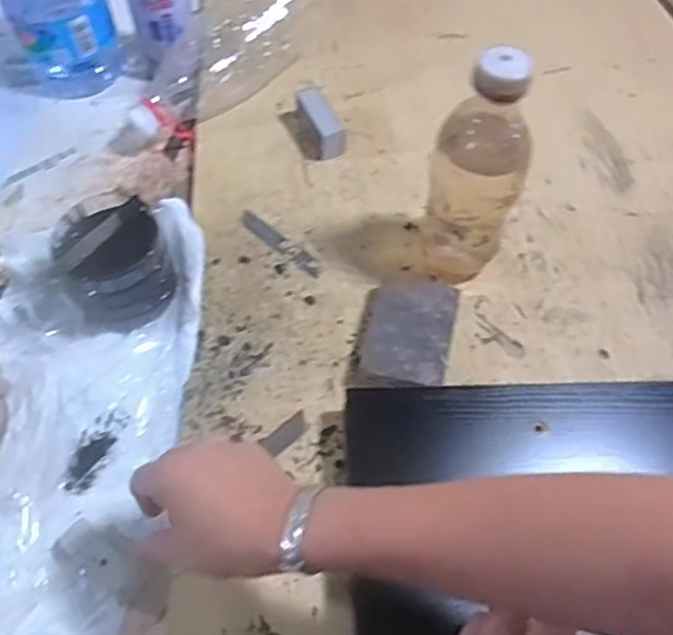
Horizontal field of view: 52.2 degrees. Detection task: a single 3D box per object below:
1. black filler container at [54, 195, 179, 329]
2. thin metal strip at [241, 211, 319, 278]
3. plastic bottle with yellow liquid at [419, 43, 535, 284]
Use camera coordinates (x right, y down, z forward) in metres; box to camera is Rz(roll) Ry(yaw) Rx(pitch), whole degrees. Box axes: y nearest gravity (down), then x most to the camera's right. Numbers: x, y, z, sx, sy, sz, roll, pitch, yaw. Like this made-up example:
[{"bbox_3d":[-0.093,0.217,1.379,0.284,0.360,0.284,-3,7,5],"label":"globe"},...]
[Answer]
[{"bbox_3d":[-0.190,-0.052,0.591,0.085,0.095,0.082,-28,63,-18],"label":"black filler container"},{"bbox_3d":[-0.054,-0.072,0.651,0.103,0.004,0.017,38,64,20],"label":"thin metal strip"},{"bbox_3d":[0.112,-0.110,0.551,0.068,0.211,0.057,16,59,8],"label":"plastic bottle with yellow liquid"}]

